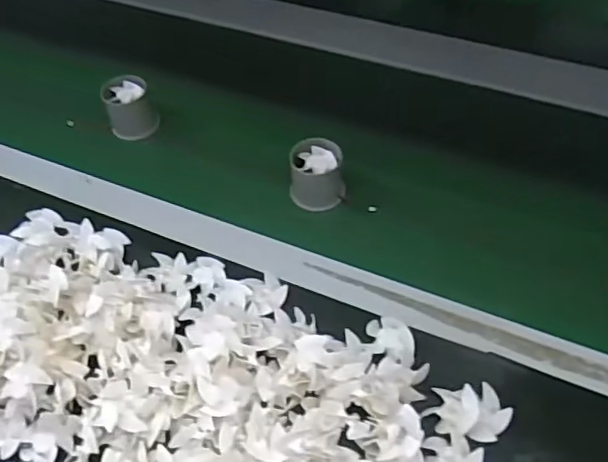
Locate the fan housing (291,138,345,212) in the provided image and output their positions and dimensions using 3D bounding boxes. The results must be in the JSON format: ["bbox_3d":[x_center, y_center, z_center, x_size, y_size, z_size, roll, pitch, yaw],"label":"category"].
[{"bbox_3d":[0.014,-0.058,0.581,0.052,0.052,0.055,-2,54,3],"label":"fan housing"}]

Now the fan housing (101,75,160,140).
[{"bbox_3d":[-0.199,-0.142,0.661,0.052,0.054,0.049,-2,54,3],"label":"fan housing"}]

